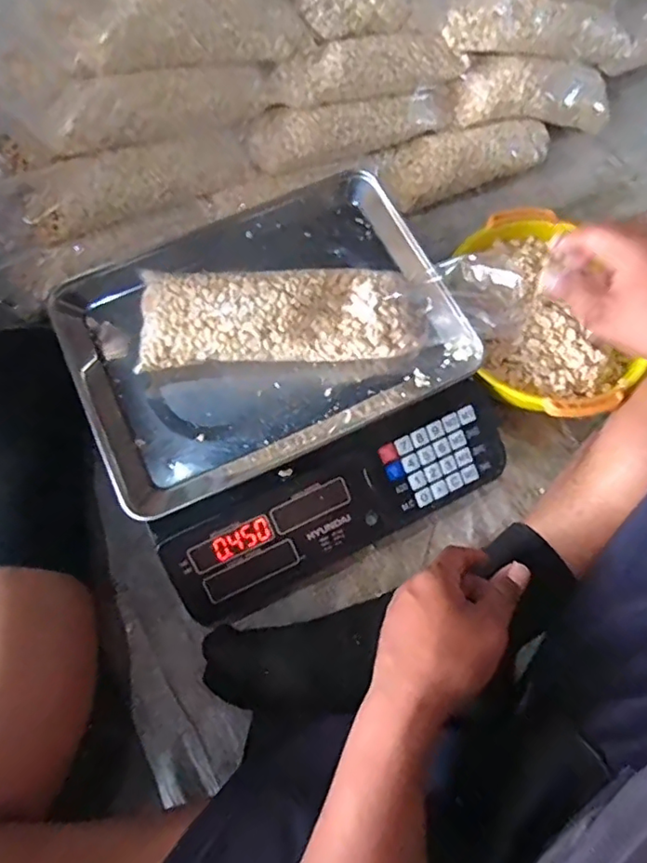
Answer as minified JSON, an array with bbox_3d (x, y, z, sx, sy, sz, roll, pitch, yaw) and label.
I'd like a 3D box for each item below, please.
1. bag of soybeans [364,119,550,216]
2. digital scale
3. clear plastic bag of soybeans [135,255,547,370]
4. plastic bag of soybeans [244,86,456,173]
[{"bbox_3d":[0.170,-0.330,0.683,0.228,0.047,0.072,-23,74,-11],"label":"bag of soybeans"},{"bbox_3d":[-0.035,-0.048,0.508,0.326,0.135,0.328,-28,73,-13],"label":"digital scale"},{"bbox_3d":[0.007,-0.101,0.478,0.315,0.076,0.075,-5,72,-5],"label":"clear plastic bag of soybeans"},{"bbox_3d":[0.040,-0.343,0.634,0.255,0.044,0.049,-20,74,-10],"label":"plastic bag of soybeans"}]

